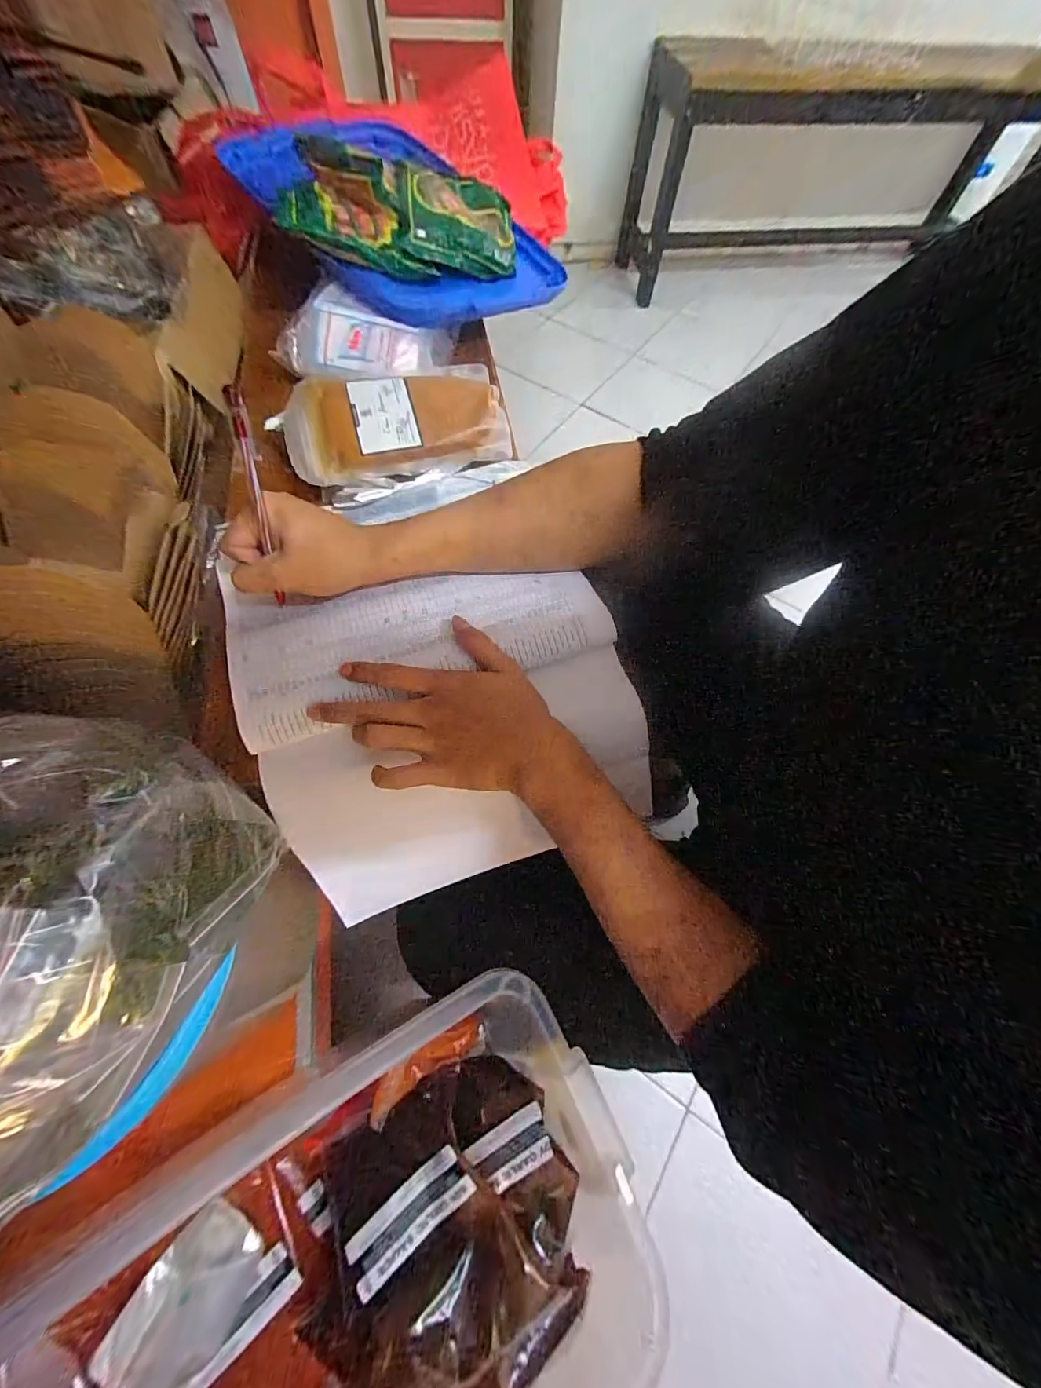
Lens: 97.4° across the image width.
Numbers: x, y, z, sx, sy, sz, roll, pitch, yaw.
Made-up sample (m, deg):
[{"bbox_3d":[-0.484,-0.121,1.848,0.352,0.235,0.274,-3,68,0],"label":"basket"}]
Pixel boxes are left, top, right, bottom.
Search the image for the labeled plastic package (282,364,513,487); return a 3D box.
[{"bbox_3d":[-0.125,-0.279,0.464,0.212,0.032,0.135,-12,66,-8],"label":"labeled plastic package"}]

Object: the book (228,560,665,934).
[{"bbox_3d":[-0.058,0.006,0.364,0.294,0.050,0.255,-17,67,-10],"label":"book"}]

